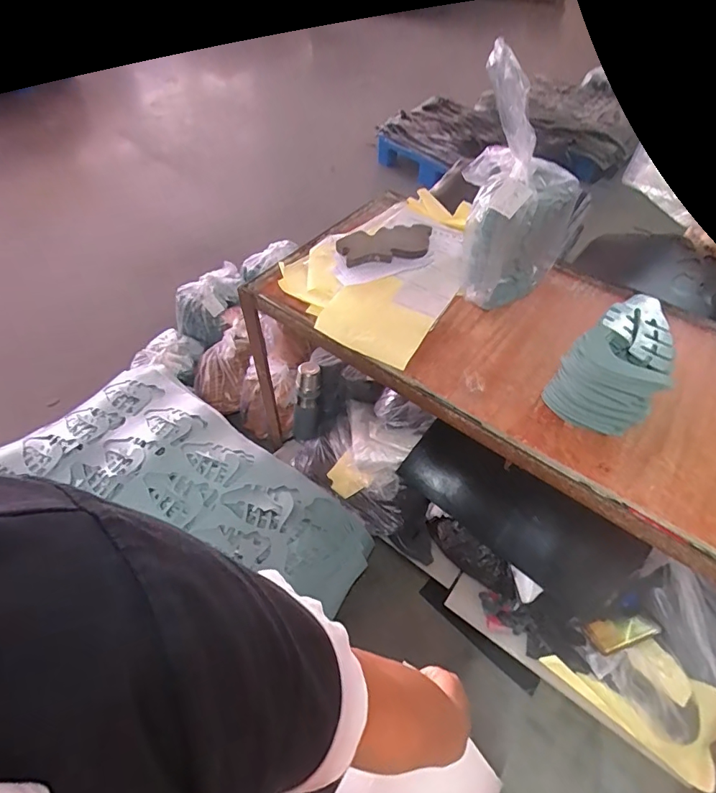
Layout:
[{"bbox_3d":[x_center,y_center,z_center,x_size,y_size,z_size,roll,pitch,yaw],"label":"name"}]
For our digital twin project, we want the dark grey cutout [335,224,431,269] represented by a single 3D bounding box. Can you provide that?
[{"bbox_3d":[0.062,-0.328,1.004,0.205,0.018,0.097,-10,64,-12],"label":"dark grey cutout"}]

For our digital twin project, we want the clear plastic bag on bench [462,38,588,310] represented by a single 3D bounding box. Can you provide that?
[{"bbox_3d":[0.282,-0.354,0.830,0.197,0.363,0.211,16,53,12],"label":"clear plastic bag on bench"}]

